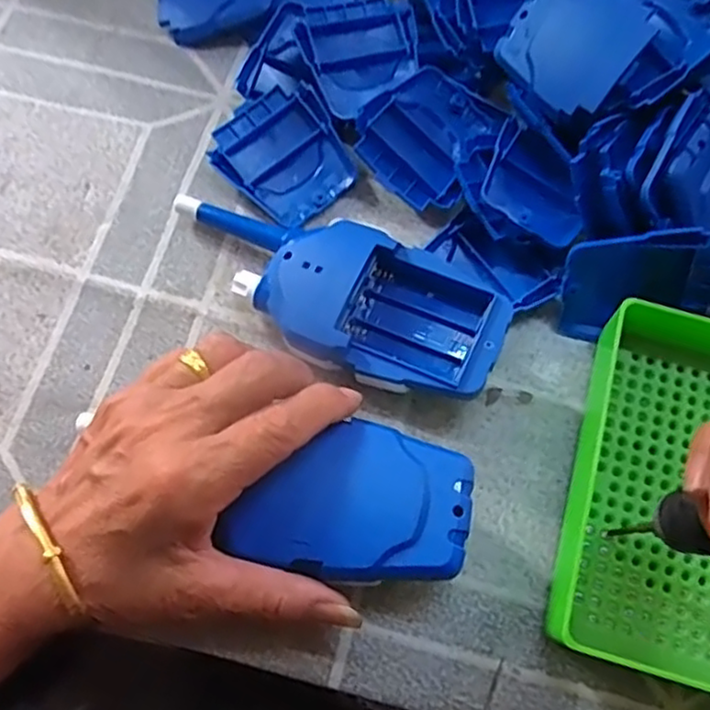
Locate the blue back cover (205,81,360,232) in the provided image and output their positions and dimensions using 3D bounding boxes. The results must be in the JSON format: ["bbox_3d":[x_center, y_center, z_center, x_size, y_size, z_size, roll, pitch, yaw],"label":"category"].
[{"bbox_3d":[-0.035,-0.098,0.336,0.057,0.016,0.063,-39,78,-11],"label":"blue back cover"}]

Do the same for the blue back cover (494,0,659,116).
[{"bbox_3d":[0.098,-0.142,0.309,0.061,0.004,0.051,45,109,24],"label":"blue back cover"}]

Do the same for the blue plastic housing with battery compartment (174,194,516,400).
[{"bbox_3d":[-0.012,-0.026,0.306,0.152,0.033,0.062,19,74,5],"label":"blue plastic housing with battery compartment"}]

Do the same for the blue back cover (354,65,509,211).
[{"bbox_3d":[0.036,-0.107,0.328,0.056,0.013,0.068,40,72,-9],"label":"blue back cover"}]

